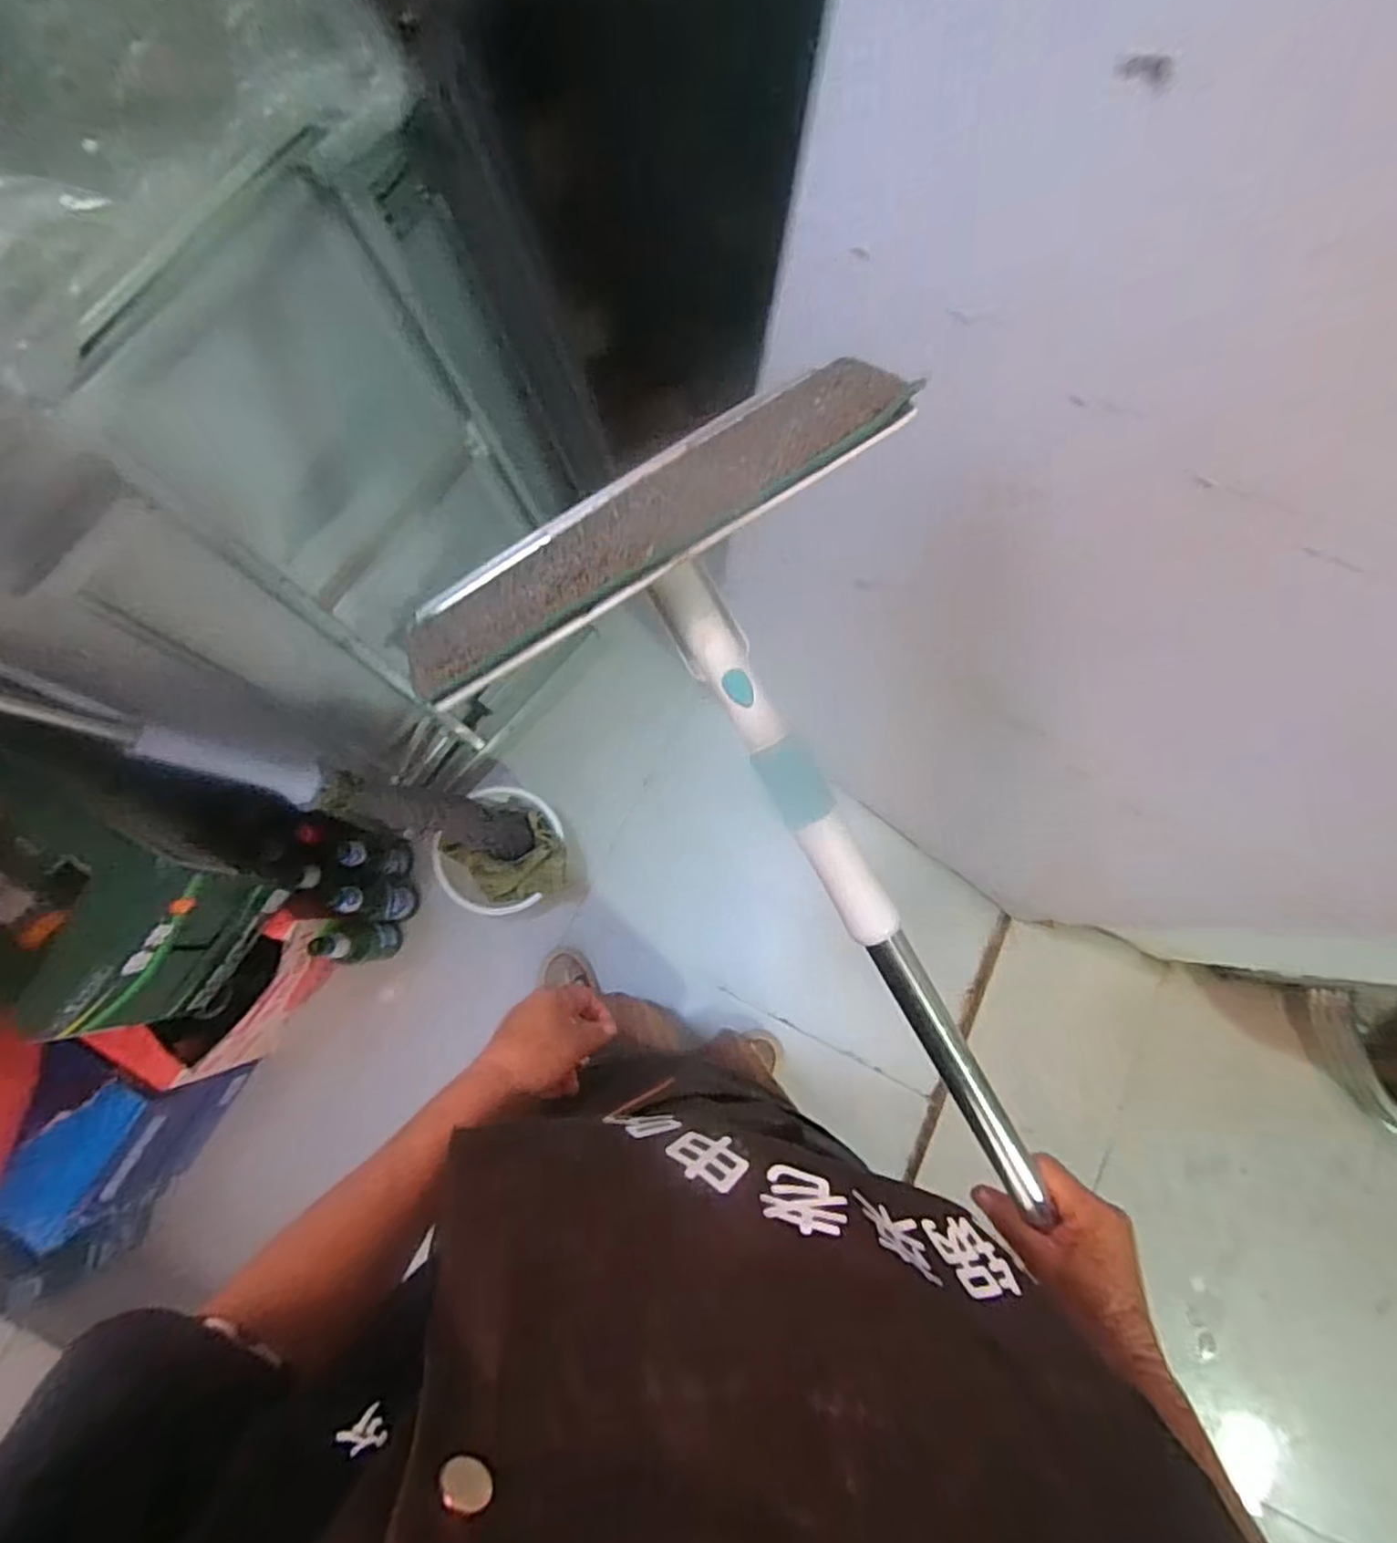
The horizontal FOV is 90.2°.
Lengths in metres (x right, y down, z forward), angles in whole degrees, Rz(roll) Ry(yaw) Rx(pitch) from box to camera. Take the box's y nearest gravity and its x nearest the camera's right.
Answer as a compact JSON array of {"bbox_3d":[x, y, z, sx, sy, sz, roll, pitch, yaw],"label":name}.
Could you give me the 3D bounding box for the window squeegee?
[{"bbox_3d":[0.078,0.056,0.412,0.269,0.097,0.497,-31,102,-6],"label":"window squeegee"}]

